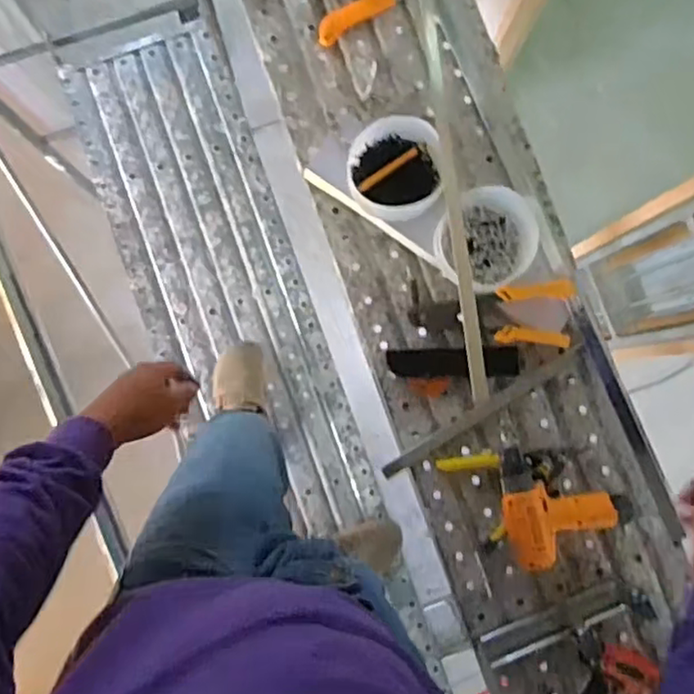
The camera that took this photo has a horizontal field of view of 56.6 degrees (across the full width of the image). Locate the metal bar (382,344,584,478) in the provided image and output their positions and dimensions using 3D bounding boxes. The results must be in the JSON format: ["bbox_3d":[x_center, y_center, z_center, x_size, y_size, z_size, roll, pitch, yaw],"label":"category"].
[{"bbox_3d":[0.223,0.104,1.047,0.375,0.015,0.020,-32,86,-3],"label":"metal bar"}]

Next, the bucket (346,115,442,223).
[{"bbox_3d":[0.076,-0.276,1.030,0.142,0.099,0.145,0,85,0],"label":"bucket"}]

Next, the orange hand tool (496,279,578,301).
[{"bbox_3d":[0.304,-0.090,1.032,0.119,0.020,0.029,-3,85,0],"label":"orange hand tool"}]

